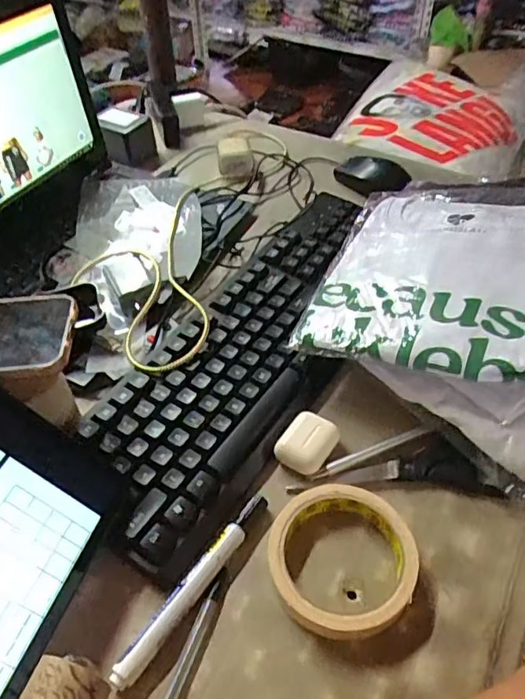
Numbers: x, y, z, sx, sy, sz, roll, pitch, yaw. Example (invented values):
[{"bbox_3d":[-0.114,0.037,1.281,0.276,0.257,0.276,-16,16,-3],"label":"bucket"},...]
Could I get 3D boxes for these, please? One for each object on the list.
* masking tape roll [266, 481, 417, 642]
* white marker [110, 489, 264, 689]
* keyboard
[{"bbox_3d":[0.052,0.137,0.352,0.094,0.019,0.093,-1,47,1],"label":"masking tape roll"},{"bbox_3d":[-0.042,0.148,0.346,0.014,0.012,0.143,27,53,24],"label":"white marker"},{"bbox_3d":[0.001,-0.012,0.477,0.132,0.025,0.412,23,51,22],"label":"keyboard"}]

